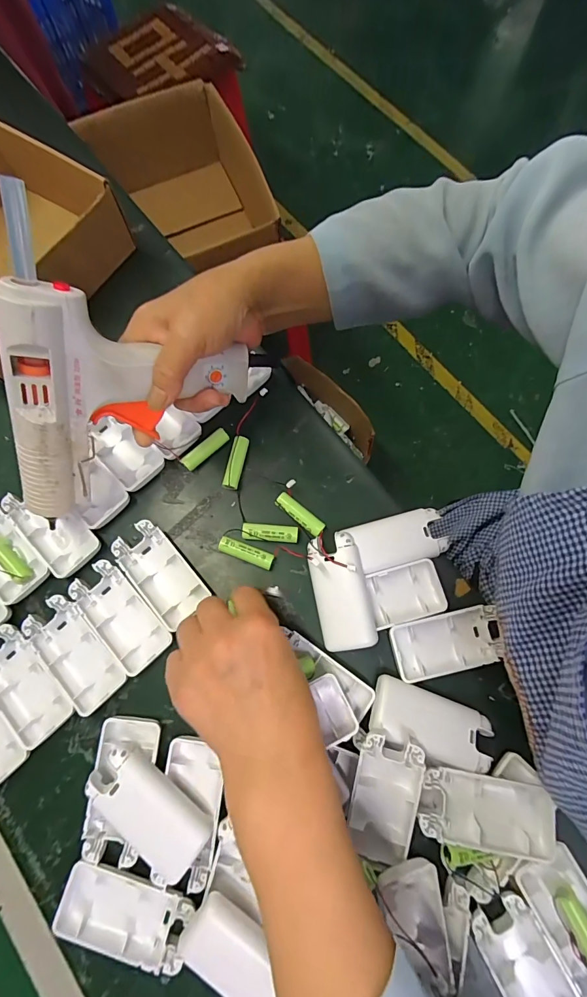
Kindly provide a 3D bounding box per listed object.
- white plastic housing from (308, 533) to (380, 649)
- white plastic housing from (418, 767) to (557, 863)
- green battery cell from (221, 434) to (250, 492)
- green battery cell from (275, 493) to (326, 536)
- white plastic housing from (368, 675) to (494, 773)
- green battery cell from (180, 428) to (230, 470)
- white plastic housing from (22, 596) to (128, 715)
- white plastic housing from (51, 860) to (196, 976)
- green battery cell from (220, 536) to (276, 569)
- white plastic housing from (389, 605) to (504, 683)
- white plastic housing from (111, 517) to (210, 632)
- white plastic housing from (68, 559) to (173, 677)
[{"bbox_3d":[0.040,0.080,0.327,0.044,0.015,0.091,-15,81,11],"label":"white plastic housing"},{"bbox_3d":[0.142,0.226,0.286,0.099,0.022,0.044,10,76,3],"label":"white plastic housing"},{"bbox_3d":[-0.054,-0.033,0.369,0.014,0.012,0.051,12,76,3],"label":"green battery cell"},{"bbox_3d":[0.006,0.014,0.355,0.049,0.013,0.015,37,78,9],"label":"green battery cell"},{"bbox_3d":[0.107,0.174,0.303,0.093,0.014,0.044,20,53,3],"label":"white plastic housing"},{"bbox_3d":[-0.083,-0.046,0.371,0.050,0.011,0.013,-42,79,-10],"label":"green battery cell"},{"bbox_3d":[-0.181,0.127,0.325,0.045,0.010,0.094,-43,79,-10],"label":"white plastic housing"},{"bbox_3d":[-0.121,0.298,0.283,0.095,0.016,0.050,13,76,3],"label":"white plastic housing"},{"bbox_3d":[-0.042,0.048,0.348,0.049,0.014,0.014,21,76,5],"label":"green battery cell"},{"bbox_3d":[0.126,0.119,0.326,0.088,0.011,0.046,-11,76,-3],"label":"white plastic housing"},{"bbox_3d":[-0.116,0.063,0.343,0.046,0.011,0.089,-40,79,-10],"label":"white plastic housing"},{"bbox_3d":[-0.145,0.098,0.333,0.045,0.011,0.095,-42,79,-10],"label":"white plastic housing"}]

